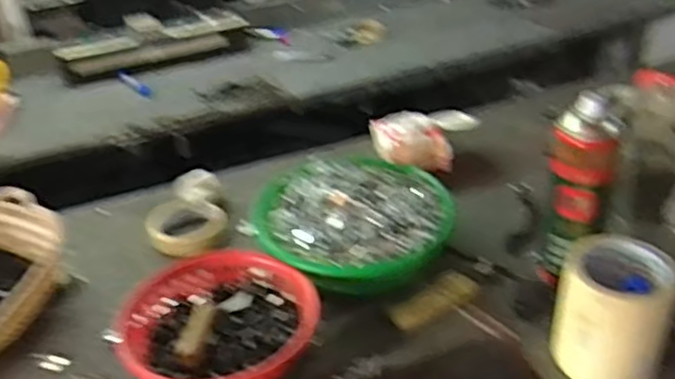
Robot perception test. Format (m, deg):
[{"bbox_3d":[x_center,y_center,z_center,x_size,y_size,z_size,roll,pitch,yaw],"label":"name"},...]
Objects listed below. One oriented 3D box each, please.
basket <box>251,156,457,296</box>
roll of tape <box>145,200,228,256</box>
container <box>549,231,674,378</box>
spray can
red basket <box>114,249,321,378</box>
[{"bbox_3d":[0.020,0.042,0.827,0.237,0.070,0.231,-5,33,-3],"label":"basket"},{"bbox_3d":[-0.205,0.048,0.920,0.101,0.026,0.105,-3,34,2],"label":"roll of tape"},{"bbox_3d":[0.262,0.116,0.645,0.100,0.112,0.097,-3,34,2],"label":"container"},{"bbox_3d":[0.254,0.008,0.722,0.059,0.208,0.061,-3,34,2],"label":"spray can"},{"bbox_3d":[-0.124,0.143,0.705,0.190,0.059,0.180,-3,34,2],"label":"red basket"}]

